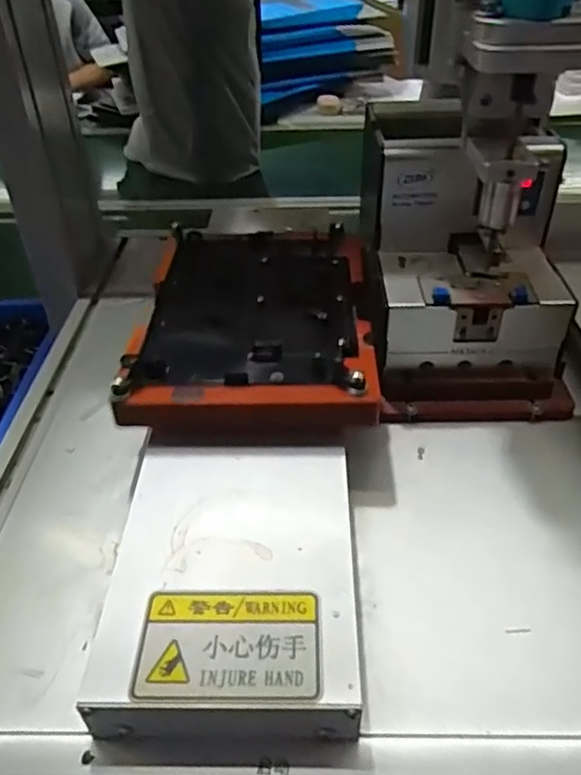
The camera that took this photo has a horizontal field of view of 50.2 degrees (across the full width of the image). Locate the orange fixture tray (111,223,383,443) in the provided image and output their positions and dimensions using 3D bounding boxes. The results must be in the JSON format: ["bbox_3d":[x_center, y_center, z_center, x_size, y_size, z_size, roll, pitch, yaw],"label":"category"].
[{"bbox_3d":[-0.024,-0.047,0.436,0.156,0.029,0.224,0,40,2],"label":"orange fixture tray"}]

